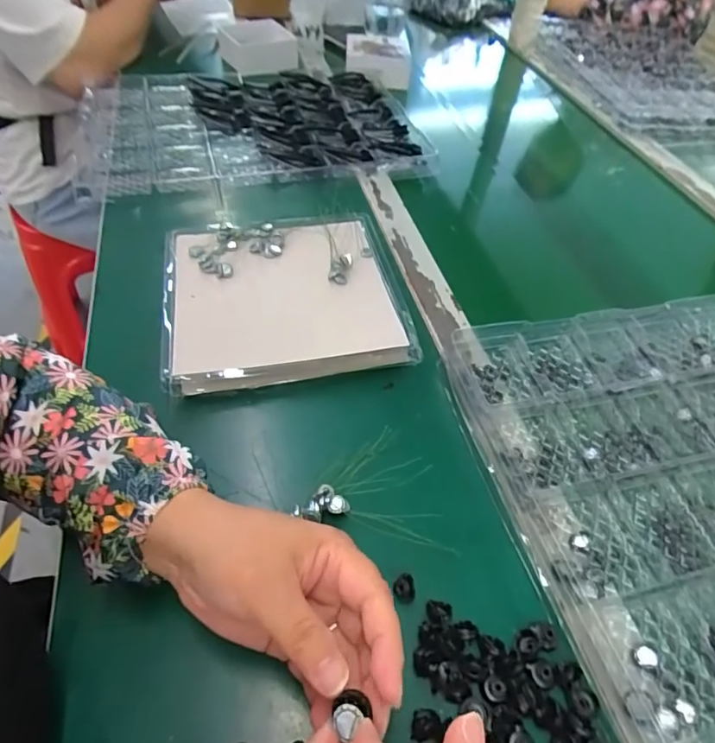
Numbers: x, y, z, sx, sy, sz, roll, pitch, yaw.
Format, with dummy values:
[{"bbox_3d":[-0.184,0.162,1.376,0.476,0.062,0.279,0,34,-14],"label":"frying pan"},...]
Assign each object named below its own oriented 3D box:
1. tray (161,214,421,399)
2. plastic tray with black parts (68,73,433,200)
[{"bbox_3d":[-0.066,-0.076,0.455,0.208,0.032,0.210,-8,51,-11],"label":"tray"},{"bbox_3d":[-0.145,-0.351,0.691,0.438,0.024,0.324,-11,51,-14],"label":"plastic tray with black parts"}]

